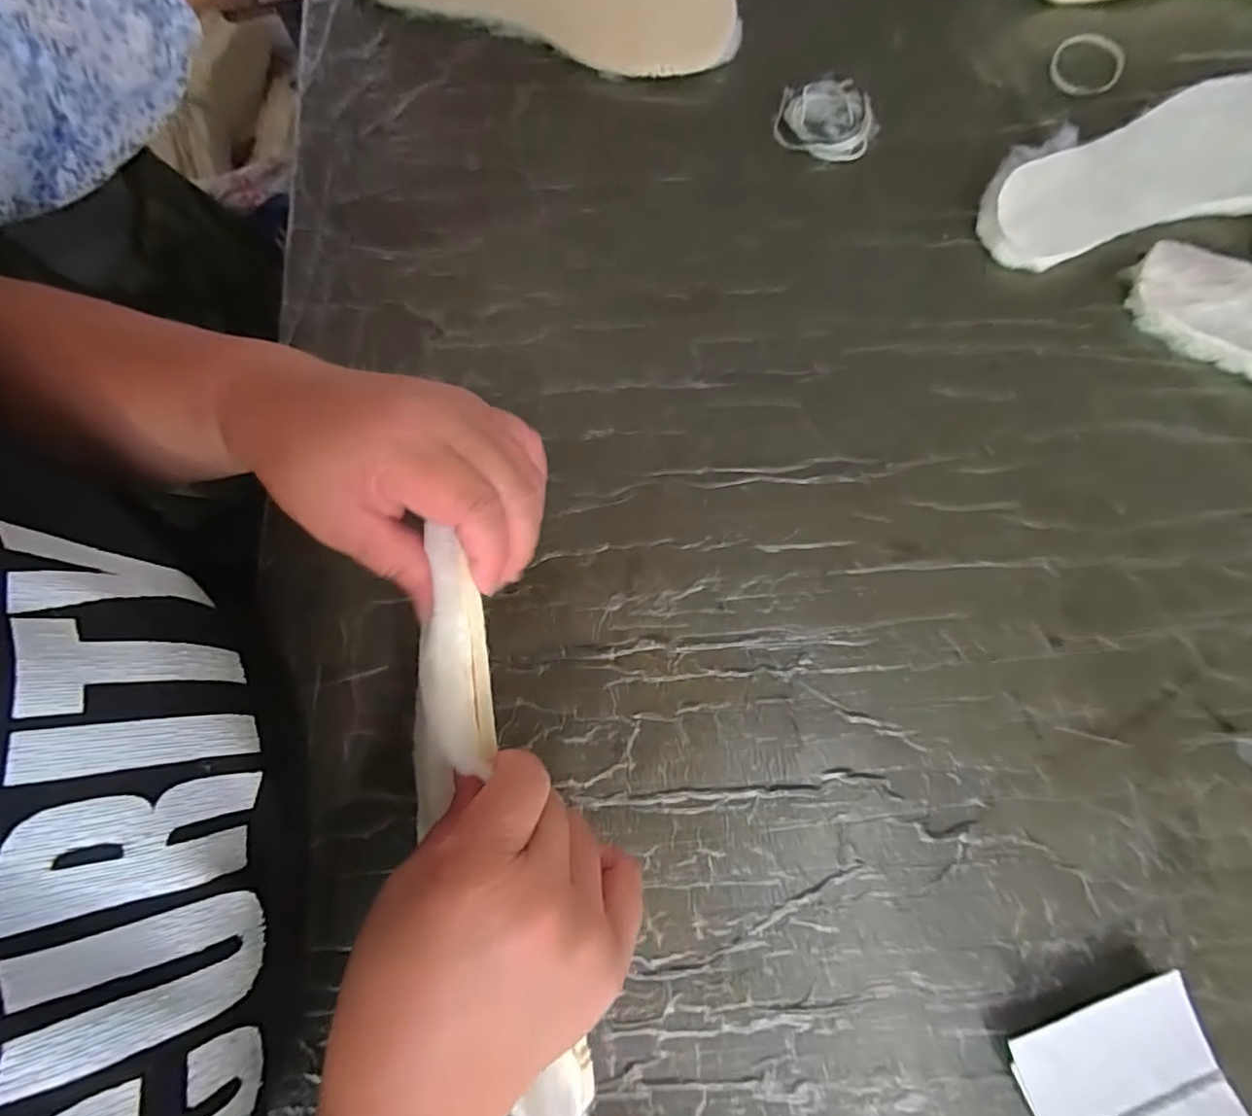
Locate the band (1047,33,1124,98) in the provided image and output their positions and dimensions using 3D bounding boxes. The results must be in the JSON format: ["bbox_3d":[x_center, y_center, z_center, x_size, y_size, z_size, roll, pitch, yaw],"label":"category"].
[{"bbox_3d":[0.329,-0.351,0.412,0.047,0.005,0.054,15,83,9],"label":"band"}]

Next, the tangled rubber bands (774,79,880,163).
[{"bbox_3d":[0.140,-0.307,0.403,0.066,0.014,0.053,17,78,4],"label":"tangled rubber bands"}]

